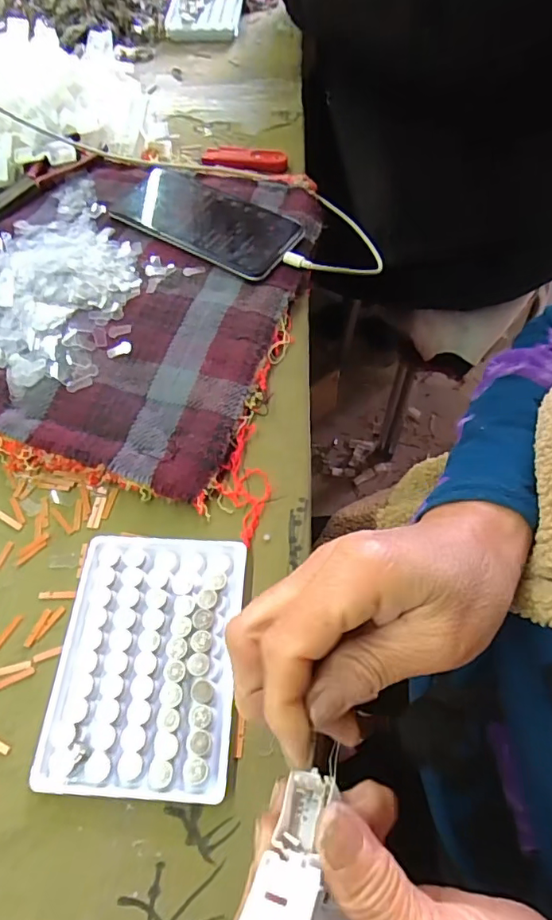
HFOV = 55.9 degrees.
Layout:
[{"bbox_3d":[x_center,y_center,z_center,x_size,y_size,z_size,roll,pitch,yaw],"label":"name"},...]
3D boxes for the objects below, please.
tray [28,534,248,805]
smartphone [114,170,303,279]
[{"bbox_3d":[-0.069,0.104,0.280,0.093,0.016,0.129,3,61,1],"label":"tray"},{"bbox_3d":[-0.065,-0.212,0.445,0.174,0.009,0.080,32,66,16],"label":"smartphone"}]

